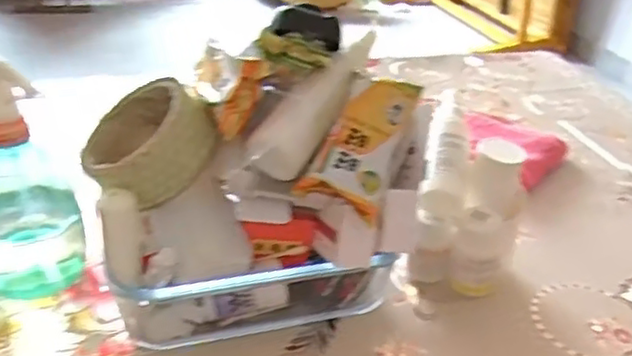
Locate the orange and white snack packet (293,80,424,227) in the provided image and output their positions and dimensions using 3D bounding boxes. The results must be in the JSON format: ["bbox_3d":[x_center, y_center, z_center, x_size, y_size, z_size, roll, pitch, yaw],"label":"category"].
[{"bbox_3d":[0.032,-0.025,0.429,0.050,0.023,0.093,26,75,-3],"label":"orange and white snack packet"}]

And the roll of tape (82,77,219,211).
[{"bbox_3d":[-0.118,-0.024,0.462,0.096,0.045,0.089,-23,44,24],"label":"roll of tape"}]

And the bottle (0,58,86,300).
[{"bbox_3d":[-0.215,-0.004,0.476,0.076,0.185,0.063,-12,35,-22],"label":"bottle"}]

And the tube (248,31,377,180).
[{"bbox_3d":[0.003,-0.050,0.447,0.033,0.030,0.114,26,71,33],"label":"tube"}]

